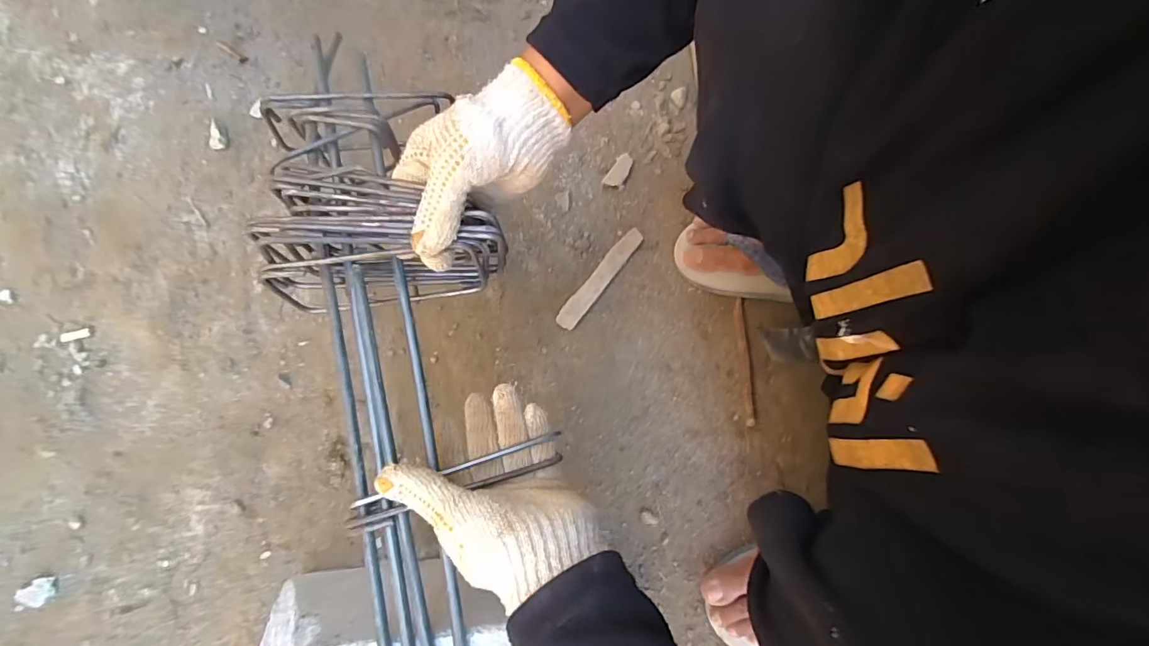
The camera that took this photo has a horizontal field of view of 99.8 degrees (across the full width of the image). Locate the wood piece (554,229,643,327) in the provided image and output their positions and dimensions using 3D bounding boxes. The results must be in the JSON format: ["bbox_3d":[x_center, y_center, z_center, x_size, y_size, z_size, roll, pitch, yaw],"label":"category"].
[{"bbox_3d":[0.031,-0.054,0.568,0.024,0.018,0.147,37,78,9],"label":"wood piece"}]

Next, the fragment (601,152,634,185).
[{"bbox_3d":[0.057,-0.190,0.603,0.022,0.012,0.052,30,77,7],"label":"fragment"}]

